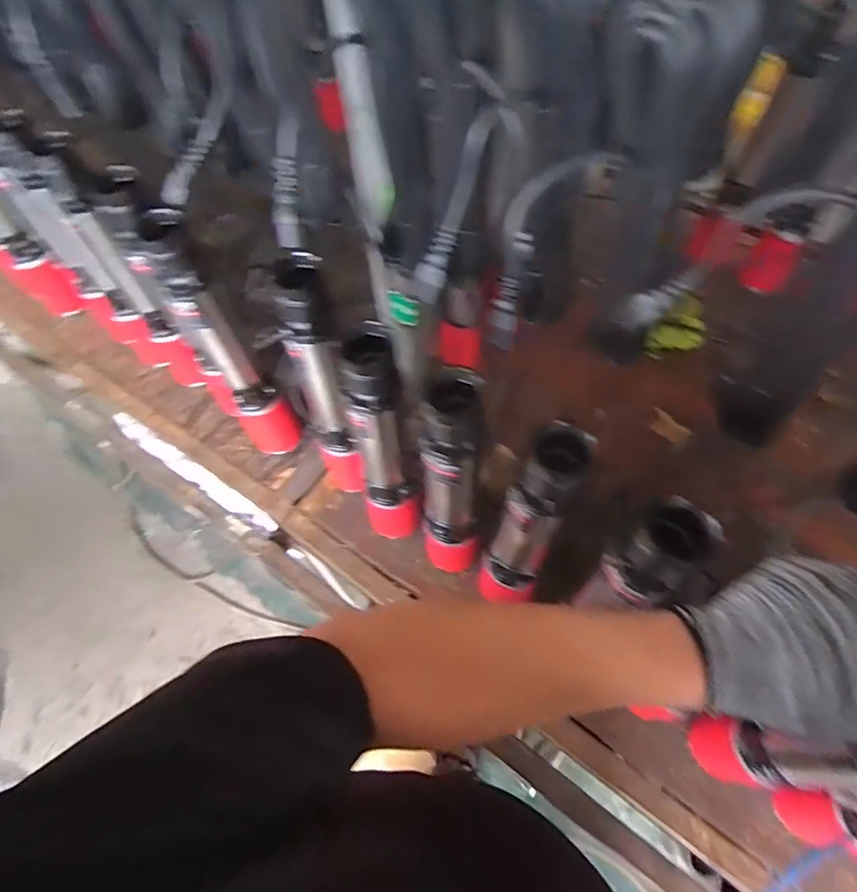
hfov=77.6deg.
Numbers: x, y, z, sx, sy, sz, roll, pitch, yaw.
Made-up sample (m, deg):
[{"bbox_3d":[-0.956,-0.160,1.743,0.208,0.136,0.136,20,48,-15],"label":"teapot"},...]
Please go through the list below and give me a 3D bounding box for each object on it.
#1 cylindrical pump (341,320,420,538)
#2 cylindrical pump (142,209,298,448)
[{"bbox_3d":[-0.061,0.017,0.673,0.074,0.434,0.061,-12,62,-4],"label":"cylindrical pump"},{"bbox_3d":[-0.271,-0.115,0.747,0.073,0.447,0.067,-30,65,-13],"label":"cylindrical pump"}]

